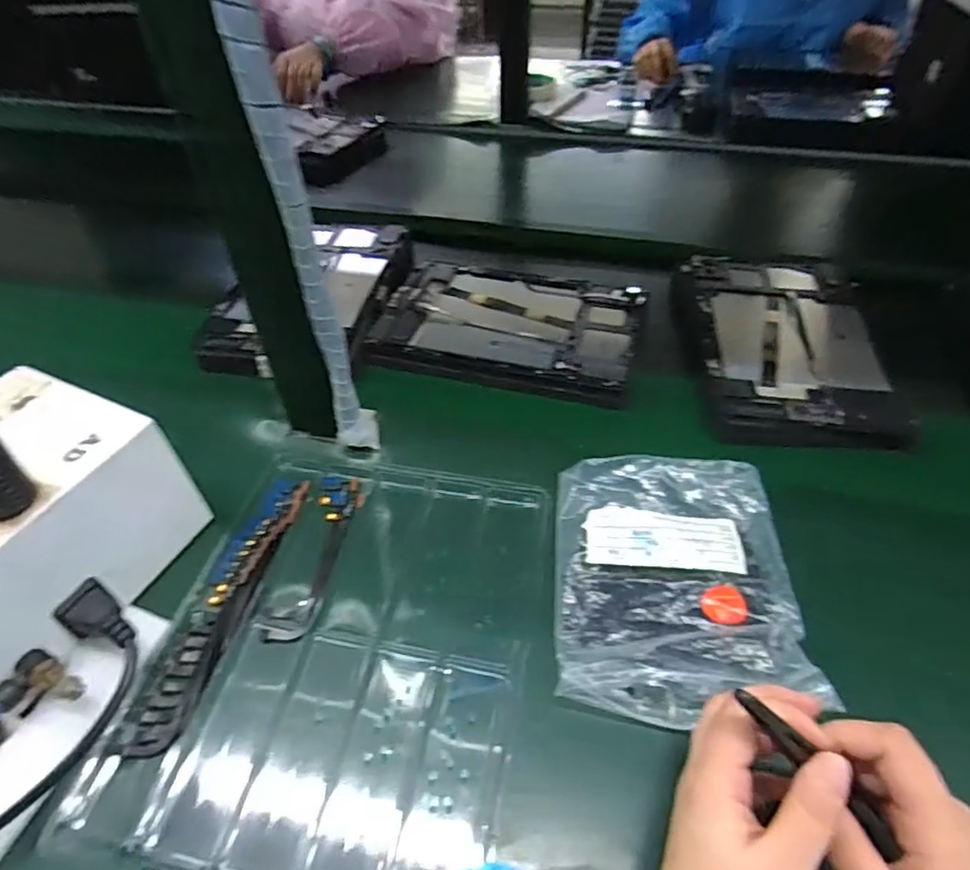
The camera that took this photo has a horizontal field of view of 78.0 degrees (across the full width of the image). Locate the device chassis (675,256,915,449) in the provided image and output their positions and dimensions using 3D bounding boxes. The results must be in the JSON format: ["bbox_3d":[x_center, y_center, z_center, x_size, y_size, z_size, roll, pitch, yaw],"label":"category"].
[{"bbox_3d":[0.268,-0.096,0.538,0.160,0.019,0.253,4,50,5],"label":"device chassis"}]

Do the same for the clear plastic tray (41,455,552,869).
[{"bbox_3d":[-0.083,0.124,0.369,0.216,0.015,0.266,8,51,9],"label":"clear plastic tray"}]

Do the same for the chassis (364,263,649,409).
[{"bbox_3d":[0.025,-0.108,0.574,0.240,0.024,0.149,10,54,12],"label":"chassis"}]

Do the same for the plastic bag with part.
[{"bbox_3d":[0.119,0.087,0.382,0.143,0.029,0.171,2,45,5],"label":"plastic bag with part"}]

